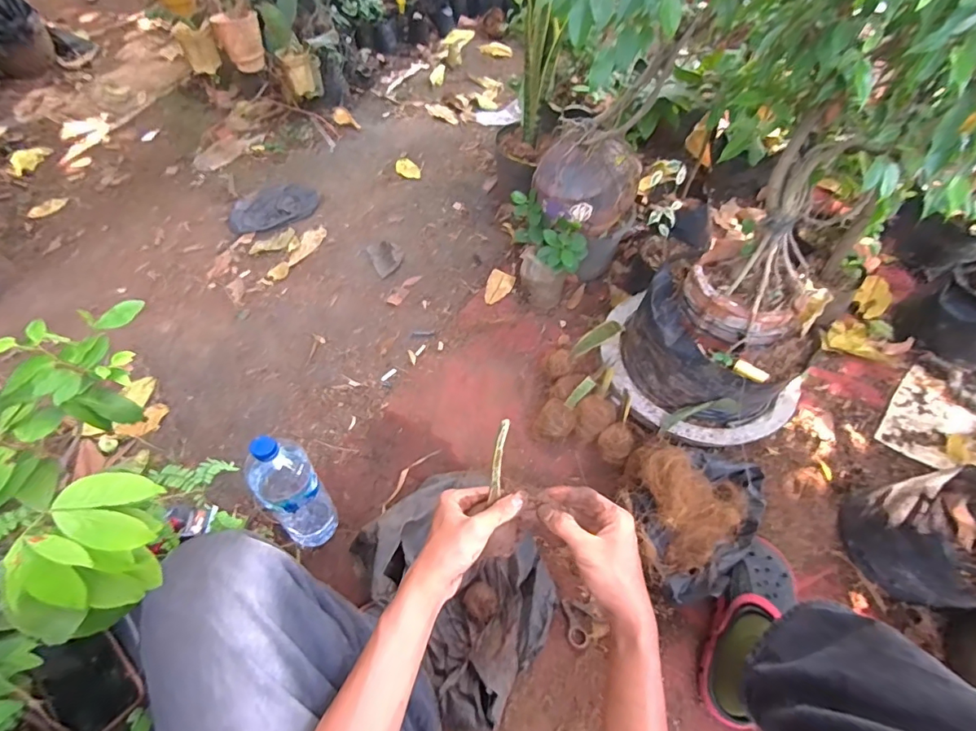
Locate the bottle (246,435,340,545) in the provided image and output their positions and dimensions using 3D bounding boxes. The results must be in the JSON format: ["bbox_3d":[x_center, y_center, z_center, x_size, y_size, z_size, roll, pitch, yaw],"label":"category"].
[{"bbox_3d":[-0.297,0.192,0.737,0.074,0.288,0.087,37,61,26],"label":"bottle"}]

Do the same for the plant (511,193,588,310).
[{"bbox_3d":[0.137,-0.257,1.117,0.130,0.213,0.175,-9,52,-6],"label":"plant"}]

